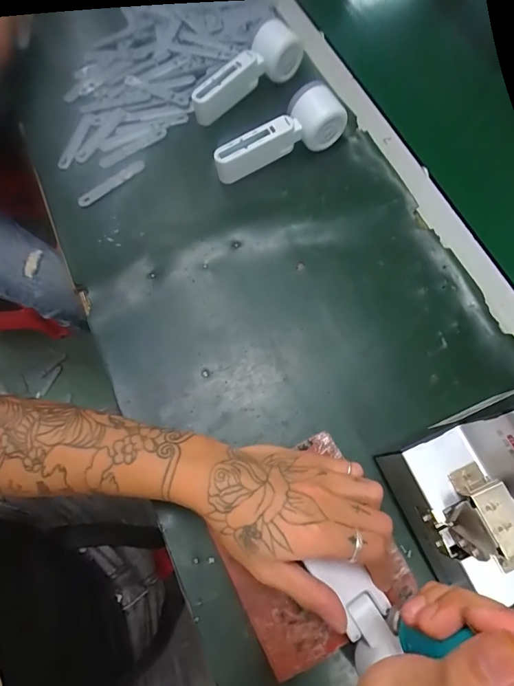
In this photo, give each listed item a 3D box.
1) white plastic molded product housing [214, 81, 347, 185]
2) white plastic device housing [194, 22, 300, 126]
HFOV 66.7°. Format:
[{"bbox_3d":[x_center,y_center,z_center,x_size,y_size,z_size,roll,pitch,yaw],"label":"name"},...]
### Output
[{"bbox_3d":[0.029,-0.244,0.467,0.162,0.050,0.056,-37,76,-12],"label":"white plastic molded product housing"},{"bbox_3d":[-0.020,-0.361,0.516,0.168,0.058,0.042,-34,75,3],"label":"white plastic device housing"}]

